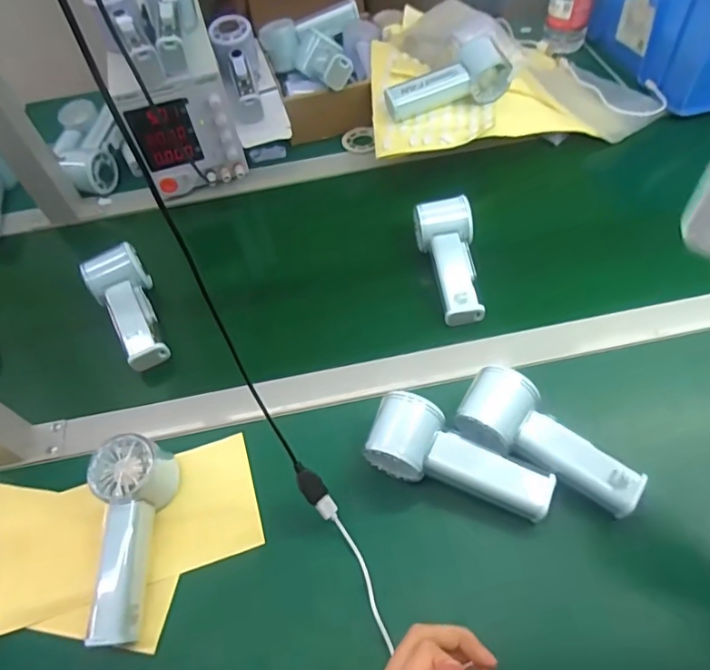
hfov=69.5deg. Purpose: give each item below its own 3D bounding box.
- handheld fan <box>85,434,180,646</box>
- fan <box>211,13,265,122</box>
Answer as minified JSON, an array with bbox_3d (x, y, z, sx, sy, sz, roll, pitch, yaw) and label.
[{"bbox_3d":[-0.183,0.162,0.415,0.052,0.060,0.152,-5,69,2],"label":"handheld fan"},{"bbox_3d":[-0.153,-0.352,0.693,0.055,0.055,0.156,-13,75,-4],"label":"fan"}]

